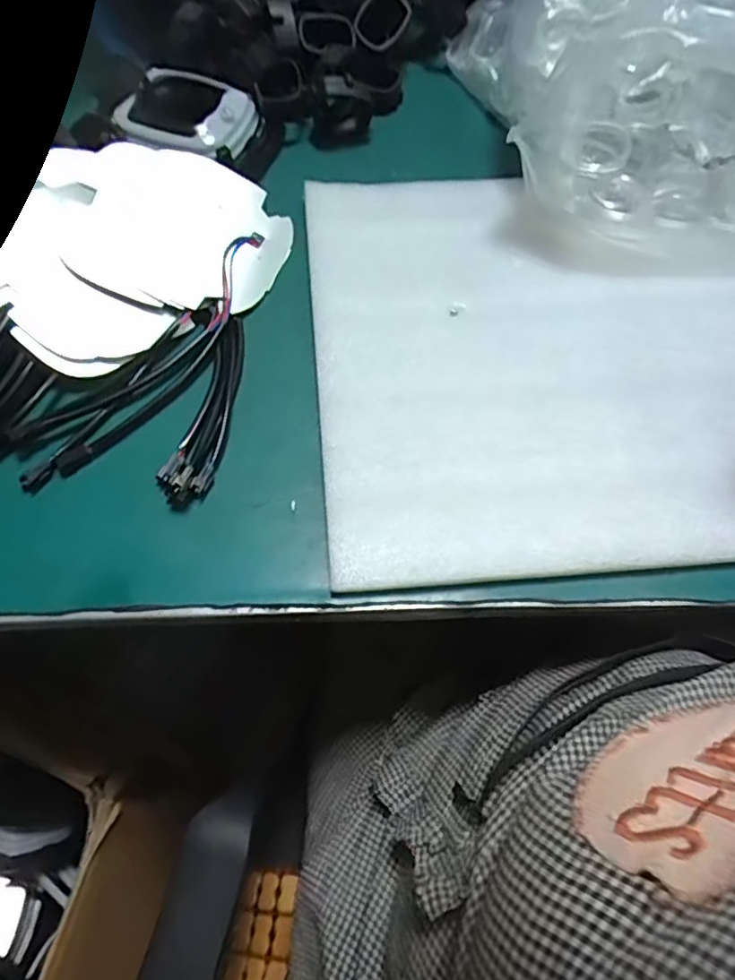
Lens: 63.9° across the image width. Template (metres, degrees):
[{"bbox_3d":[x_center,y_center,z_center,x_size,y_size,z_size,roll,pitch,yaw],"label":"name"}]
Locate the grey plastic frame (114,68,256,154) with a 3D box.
[{"bbox_3d":[-0.137,-0.293,0.454,0.097,0.019,0.070,21,69,9],"label":"grey plastic frame"}]

